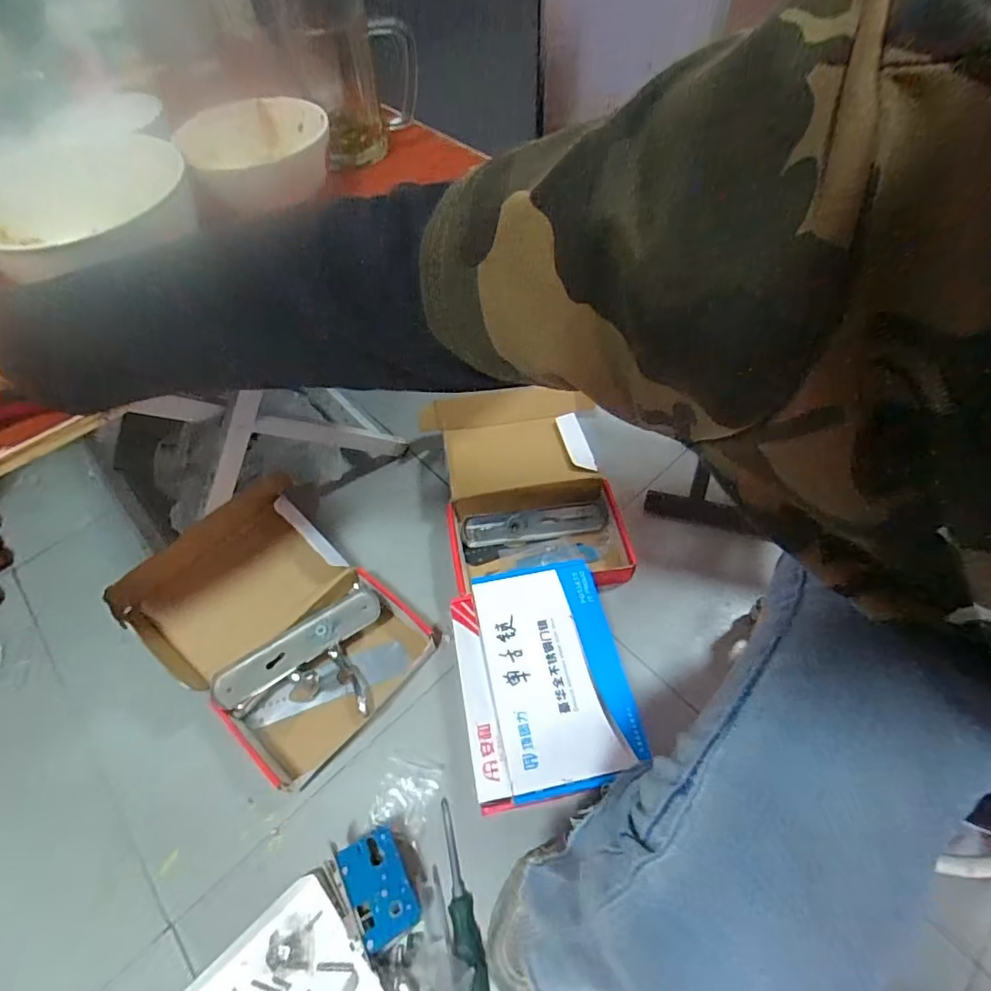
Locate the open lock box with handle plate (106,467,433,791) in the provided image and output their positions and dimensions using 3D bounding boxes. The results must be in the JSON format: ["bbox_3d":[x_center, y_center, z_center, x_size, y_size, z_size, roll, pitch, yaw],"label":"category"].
[{"bbox_3d":[-0.282,0.157,0.687,0.332,0.134,0.245,35,65,21],"label":"open lock box with handle plate"}]

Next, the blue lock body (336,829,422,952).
[{"bbox_3d":[-0.122,0.403,0.549,0.057,0.022,0.095,-28,59,-16],"label":"blue lock body"}]

